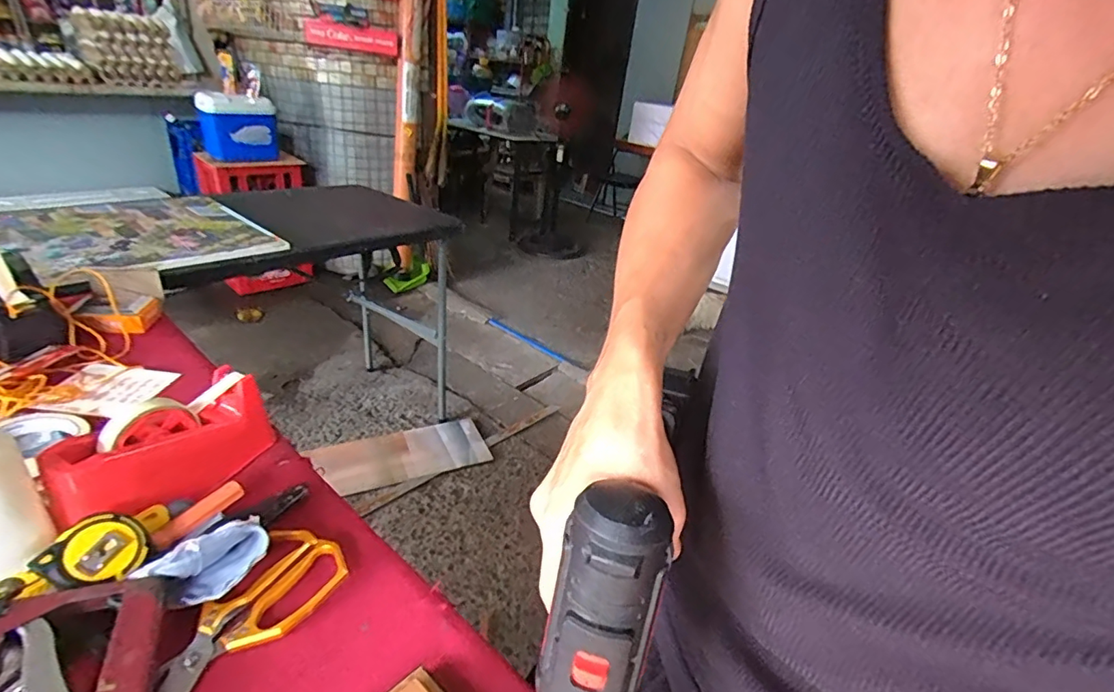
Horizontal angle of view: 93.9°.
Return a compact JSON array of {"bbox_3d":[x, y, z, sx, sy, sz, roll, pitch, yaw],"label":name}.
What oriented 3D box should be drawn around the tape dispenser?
[{"bbox_3d":[-0.406,0.106,0.546,0.066,0.099,0.206,17,29,18],"label":"tape dispenser"}]

